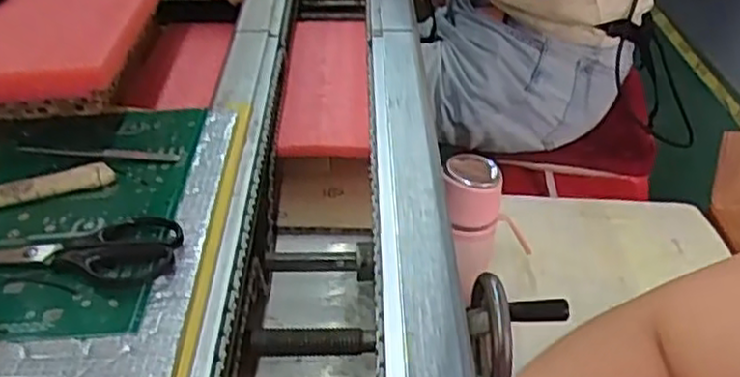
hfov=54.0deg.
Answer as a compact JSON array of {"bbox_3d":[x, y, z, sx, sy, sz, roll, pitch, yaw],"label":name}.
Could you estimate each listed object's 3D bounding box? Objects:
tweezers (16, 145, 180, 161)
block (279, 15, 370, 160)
[{"bbox_3d":[-0.204,-0.028,0.547,0.120,0.005,0.009,3,37,4],"label":"tweezers"},{"bbox_3d":[-0.048,-0.131,0.814,0.088,0.030,0.308,0,37,-1],"label":"block"}]

